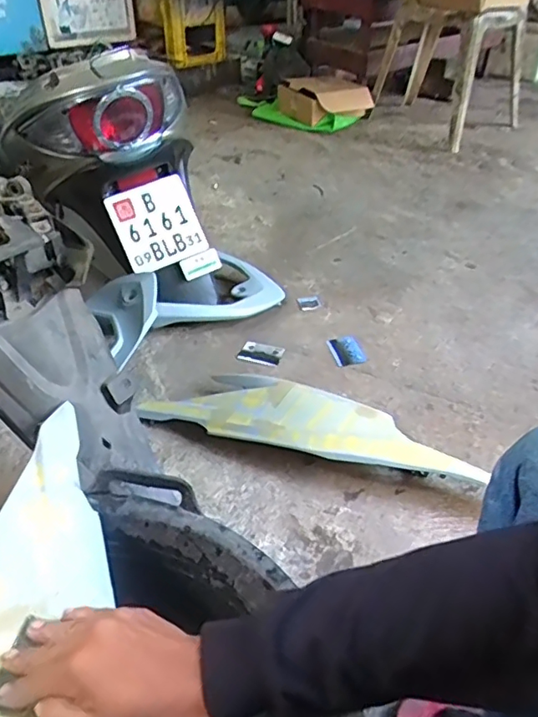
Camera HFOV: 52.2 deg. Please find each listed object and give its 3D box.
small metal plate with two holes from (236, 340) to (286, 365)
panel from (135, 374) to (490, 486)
[{"bbox_3d":[-0.016,-0.013,1.150,0.086,0.013,0.062,13,41,15],"label":"small metal plate with two holes"},{"bbox_3d":[0.068,0.109,0.947,0.575,0.078,0.160,14,41,17],"label":"panel"}]

